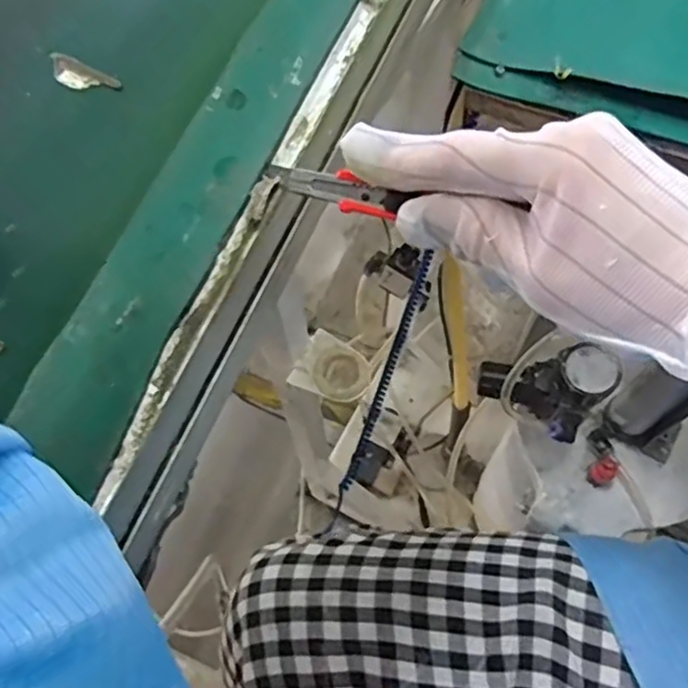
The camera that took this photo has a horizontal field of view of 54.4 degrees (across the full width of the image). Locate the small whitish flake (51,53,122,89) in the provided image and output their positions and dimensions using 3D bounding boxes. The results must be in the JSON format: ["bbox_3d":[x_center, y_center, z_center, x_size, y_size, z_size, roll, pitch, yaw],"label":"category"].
[{"bbox_3d":[-0.126,-0.128,0.318,0.040,0.004,0.014,28,71,14],"label":"small whitish flake"}]

